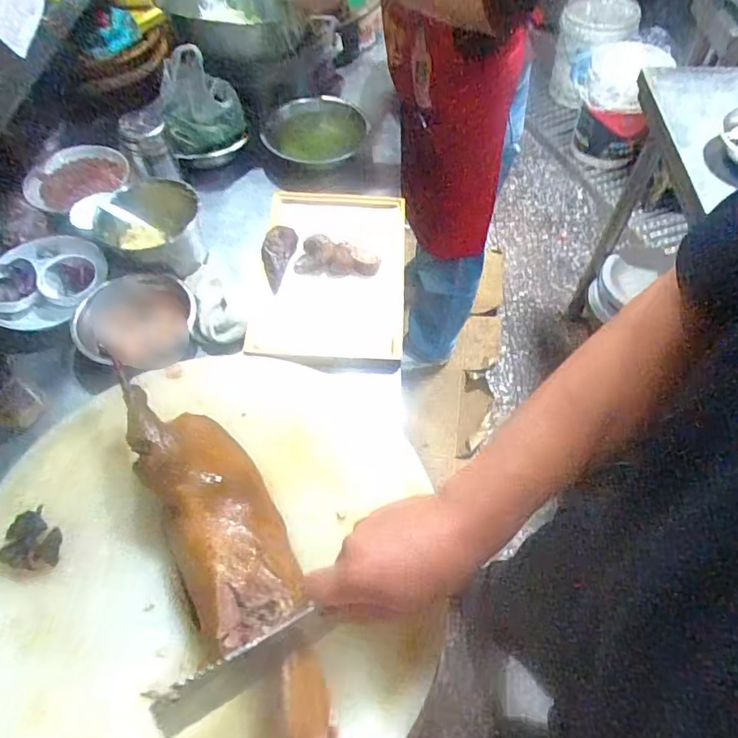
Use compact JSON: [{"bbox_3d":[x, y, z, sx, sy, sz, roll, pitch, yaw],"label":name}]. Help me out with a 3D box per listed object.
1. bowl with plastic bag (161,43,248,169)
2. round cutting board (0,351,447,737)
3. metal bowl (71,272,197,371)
[{"bbox_3d":[-0.290,-0.458,0.958,0.143,0.137,0.141,-12,58,-7],"label":"bowl with plastic bag"},{"bbox_3d":[-0.161,0.185,0.516,0.455,0.035,0.462,0,58,0],"label":"round cutting board"},{"bbox_3d":[-0.339,-0.066,0.796,0.170,0.056,0.153,-35,64,-19],"label":"metal bowl"}]

